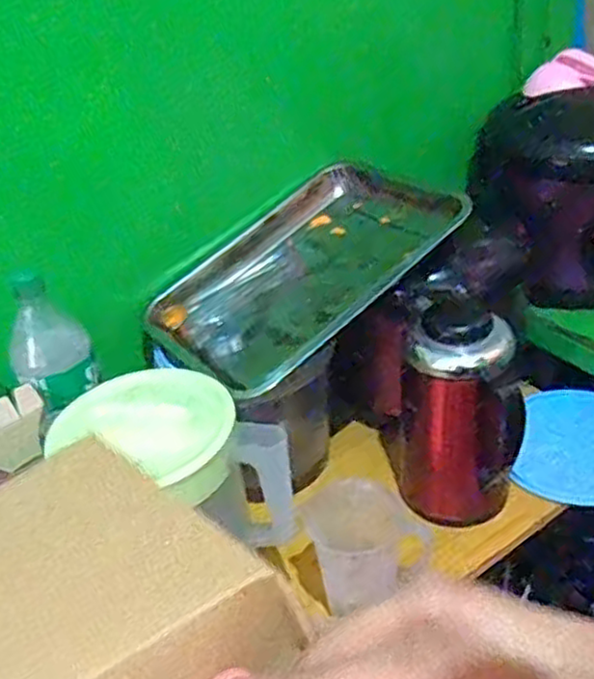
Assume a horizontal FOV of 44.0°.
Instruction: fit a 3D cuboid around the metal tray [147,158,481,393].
[{"bbox_3d":[0.009,-0.091,0.878,0.369,0.031,0.224,-38,45,-18],"label":"metal tray"}]

